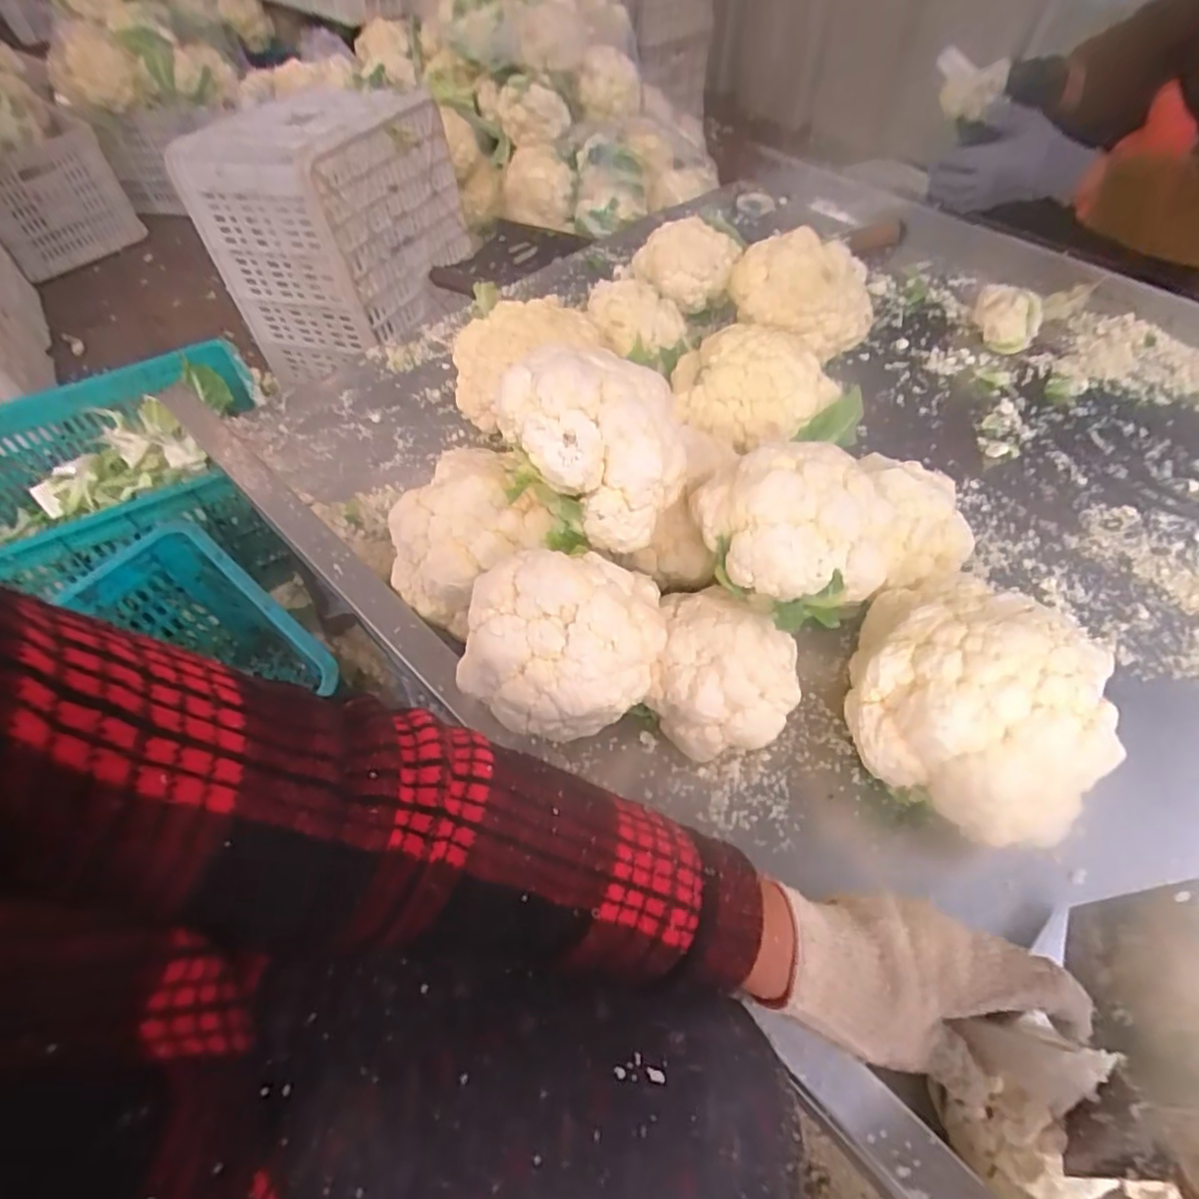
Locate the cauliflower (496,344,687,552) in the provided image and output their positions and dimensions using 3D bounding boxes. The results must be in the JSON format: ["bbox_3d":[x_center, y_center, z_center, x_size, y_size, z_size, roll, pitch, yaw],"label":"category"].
[{"bbox_3d":[-0.008,-0.118,0.476,0.139,0.104,0.103,18,57,12],"label":"cauliflower"}]

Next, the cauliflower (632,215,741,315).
[{"bbox_3d":[0.113,-0.446,0.852,0.138,0.090,0.096,7,55,5],"label":"cauliflower"}]

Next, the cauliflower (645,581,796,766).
[{"bbox_3d":[0.098,0.065,0.513,0.111,0.101,0.109,10,55,7],"label":"cauliflower"}]

